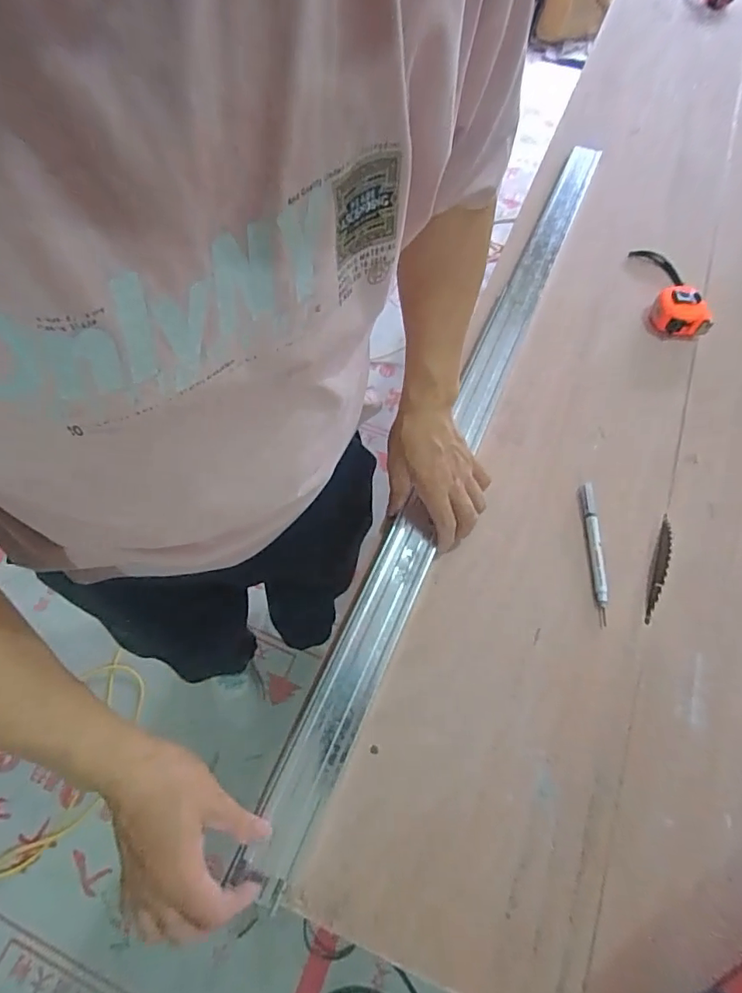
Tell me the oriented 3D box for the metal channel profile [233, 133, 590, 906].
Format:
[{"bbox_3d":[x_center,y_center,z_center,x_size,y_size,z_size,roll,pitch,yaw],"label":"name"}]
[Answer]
[{"bbox_3d":[0.131,-0.121,0.626,0.048,0.019,1.072,22,65,11],"label":"metal channel profile"}]

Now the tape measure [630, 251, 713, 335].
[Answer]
[{"bbox_3d":[0.445,-0.316,0.753,0.061,0.047,0.192,2,63,1],"label":"tape measure"}]

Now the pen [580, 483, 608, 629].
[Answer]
[{"bbox_3d":[0.250,0.059,0.563,0.014,0.008,0.166,3,63,2],"label":"pen"}]

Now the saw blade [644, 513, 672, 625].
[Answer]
[{"bbox_3d":[0.320,0.073,0.554,0.010,0.024,0.134,23,65,11],"label":"saw blade"}]

